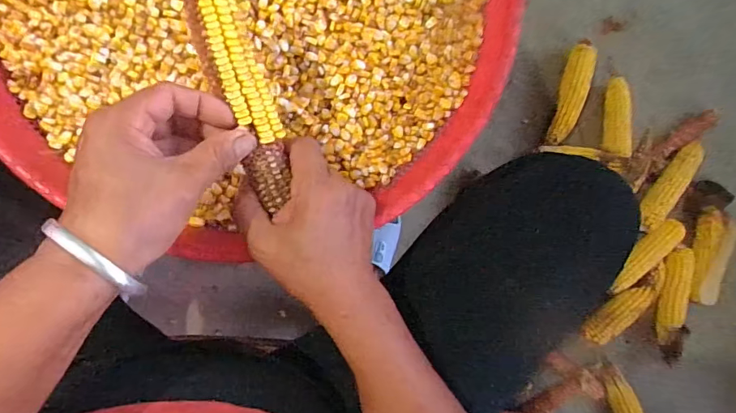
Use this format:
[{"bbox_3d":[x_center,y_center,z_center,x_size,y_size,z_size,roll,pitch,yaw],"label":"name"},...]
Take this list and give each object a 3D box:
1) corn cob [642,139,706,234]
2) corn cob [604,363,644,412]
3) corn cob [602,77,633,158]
[{"bbox_3d":[0.545,-0.042,0.814,0.036,0.041,0.185,36,85,-5],"label":"corn cob"},{"bbox_3d":[0.473,0.373,0.816,0.033,0.048,0.218,-29,106,-7],"label":"corn cob"},{"bbox_3d":[0.446,-0.156,0.809,0.032,0.040,0.169,13,68,-7],"label":"corn cob"}]

